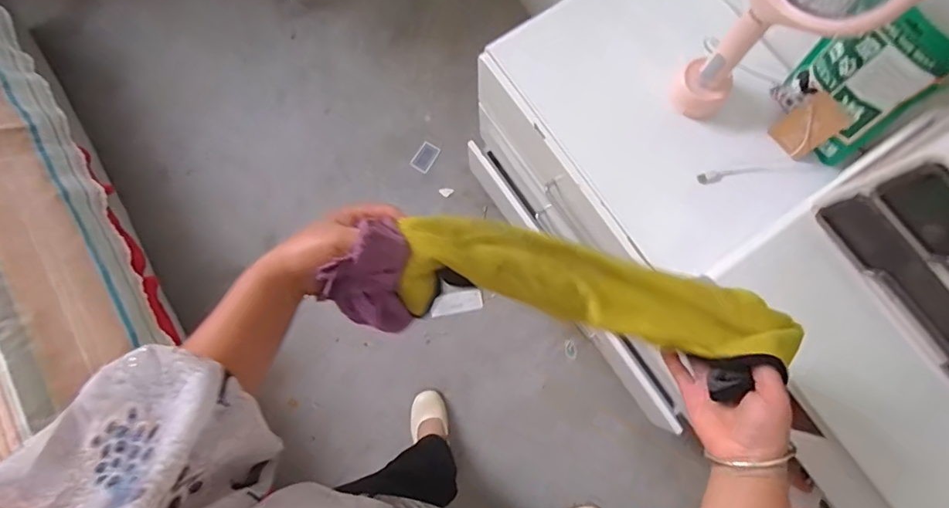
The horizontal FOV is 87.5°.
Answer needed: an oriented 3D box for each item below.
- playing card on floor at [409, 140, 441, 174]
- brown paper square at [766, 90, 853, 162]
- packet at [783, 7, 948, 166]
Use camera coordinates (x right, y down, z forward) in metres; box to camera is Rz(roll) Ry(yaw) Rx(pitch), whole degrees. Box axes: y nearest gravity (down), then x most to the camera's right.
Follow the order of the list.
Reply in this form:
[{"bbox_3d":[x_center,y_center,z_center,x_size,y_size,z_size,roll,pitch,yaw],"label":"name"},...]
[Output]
[{"bbox_3d":[-0.143,-0.280,1.437,0.057,0.005,0.085,32,85,4],"label":"playing card on floor"},{"bbox_3d":[0.516,-0.199,0.767,0.013,0.097,0.067,-29,79,-32],"label":"brown paper square"},{"bbox_3d":[0.543,-0.244,0.707,0.044,0.198,0.154,-32,74,-19],"label":"packet"}]

